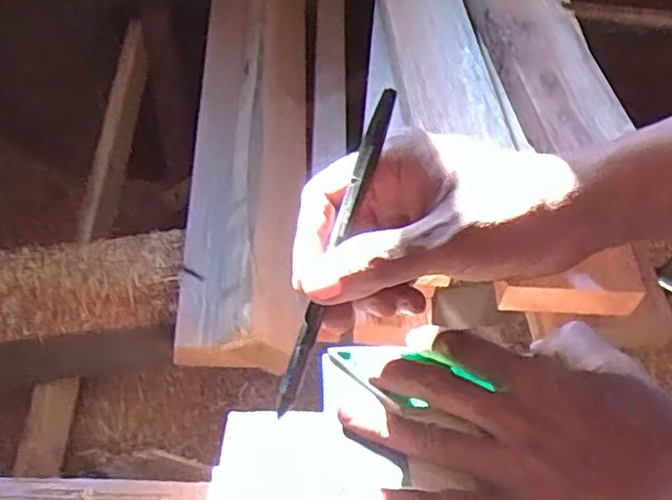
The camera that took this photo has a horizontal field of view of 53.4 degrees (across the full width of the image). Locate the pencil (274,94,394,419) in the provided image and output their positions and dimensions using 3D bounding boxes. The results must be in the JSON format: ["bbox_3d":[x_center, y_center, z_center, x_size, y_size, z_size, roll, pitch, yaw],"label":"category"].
[{"bbox_3d":[-0.001,0.002,0.287,0.008,0.146,0.007,20,3,13],"label":"pencil"}]

